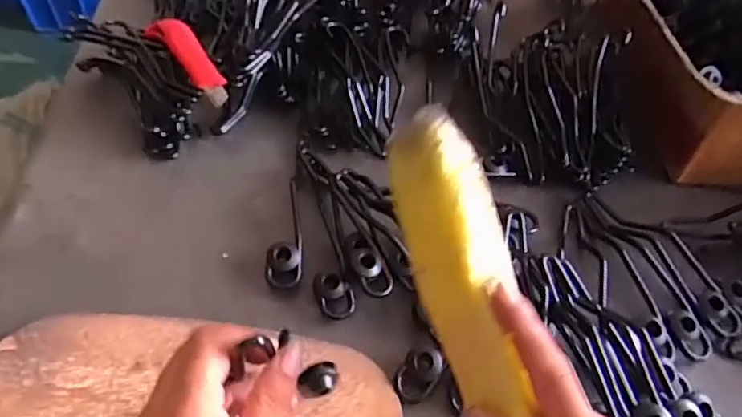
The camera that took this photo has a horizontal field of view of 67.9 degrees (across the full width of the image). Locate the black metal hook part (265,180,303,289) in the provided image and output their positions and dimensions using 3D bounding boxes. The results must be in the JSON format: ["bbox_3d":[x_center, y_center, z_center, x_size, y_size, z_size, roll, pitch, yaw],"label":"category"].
[{"bbox_3d":[-0.088,0.025,0.574,0.035,0.027,0.117,2,51,-4],"label":"black metal hook part"}]

